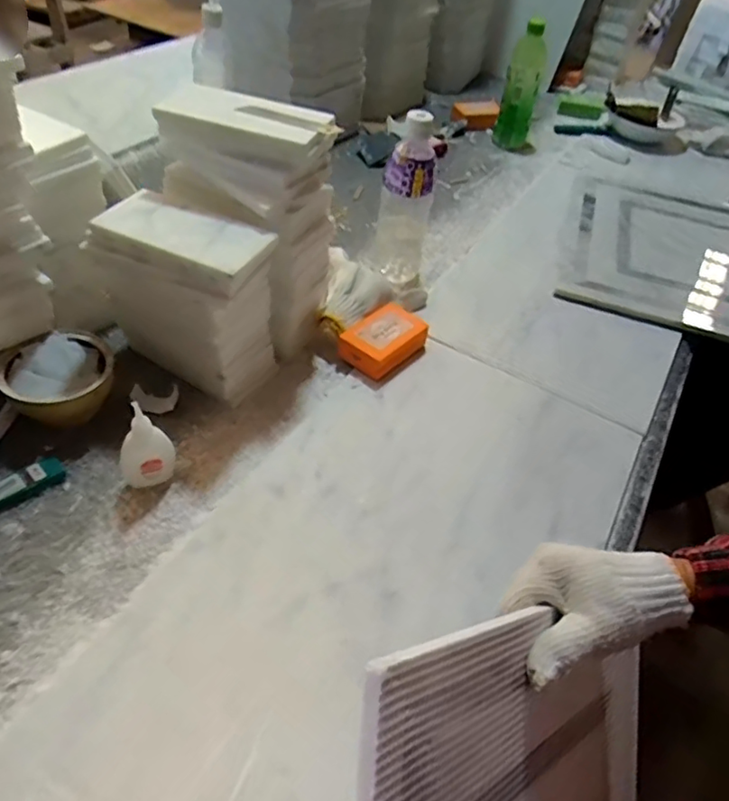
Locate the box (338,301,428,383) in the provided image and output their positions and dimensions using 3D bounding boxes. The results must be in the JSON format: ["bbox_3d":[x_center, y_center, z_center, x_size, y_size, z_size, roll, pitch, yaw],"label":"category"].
[{"bbox_3d":[0.025,-0.069,0.700,0.067,0.036,0.099,31,48,24],"label":"box"}]

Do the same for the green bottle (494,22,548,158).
[{"bbox_3d":[0.328,-0.639,1.235,0.090,0.206,0.088,15,44,7],"label":"green bottle"}]

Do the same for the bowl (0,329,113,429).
[{"bbox_3d":[-0.289,-0.012,0.585,0.092,0.060,0.091,3,43,-3],"label":"bowl"}]

